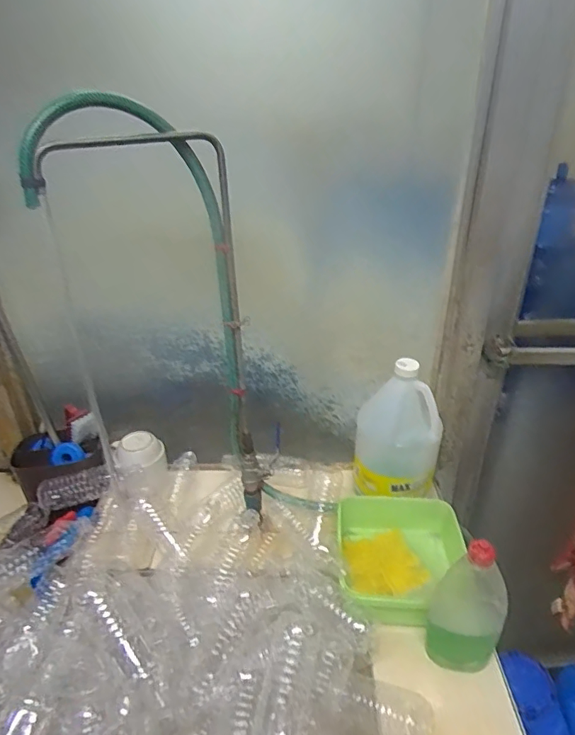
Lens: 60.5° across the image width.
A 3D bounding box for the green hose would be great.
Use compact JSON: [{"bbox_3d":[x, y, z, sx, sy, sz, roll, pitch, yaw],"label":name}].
[{"bbox_3d":[-0.166,-0.024,0.678,0.243,0.612,0.080,-18,34,-28],"label":"green hose"}]

